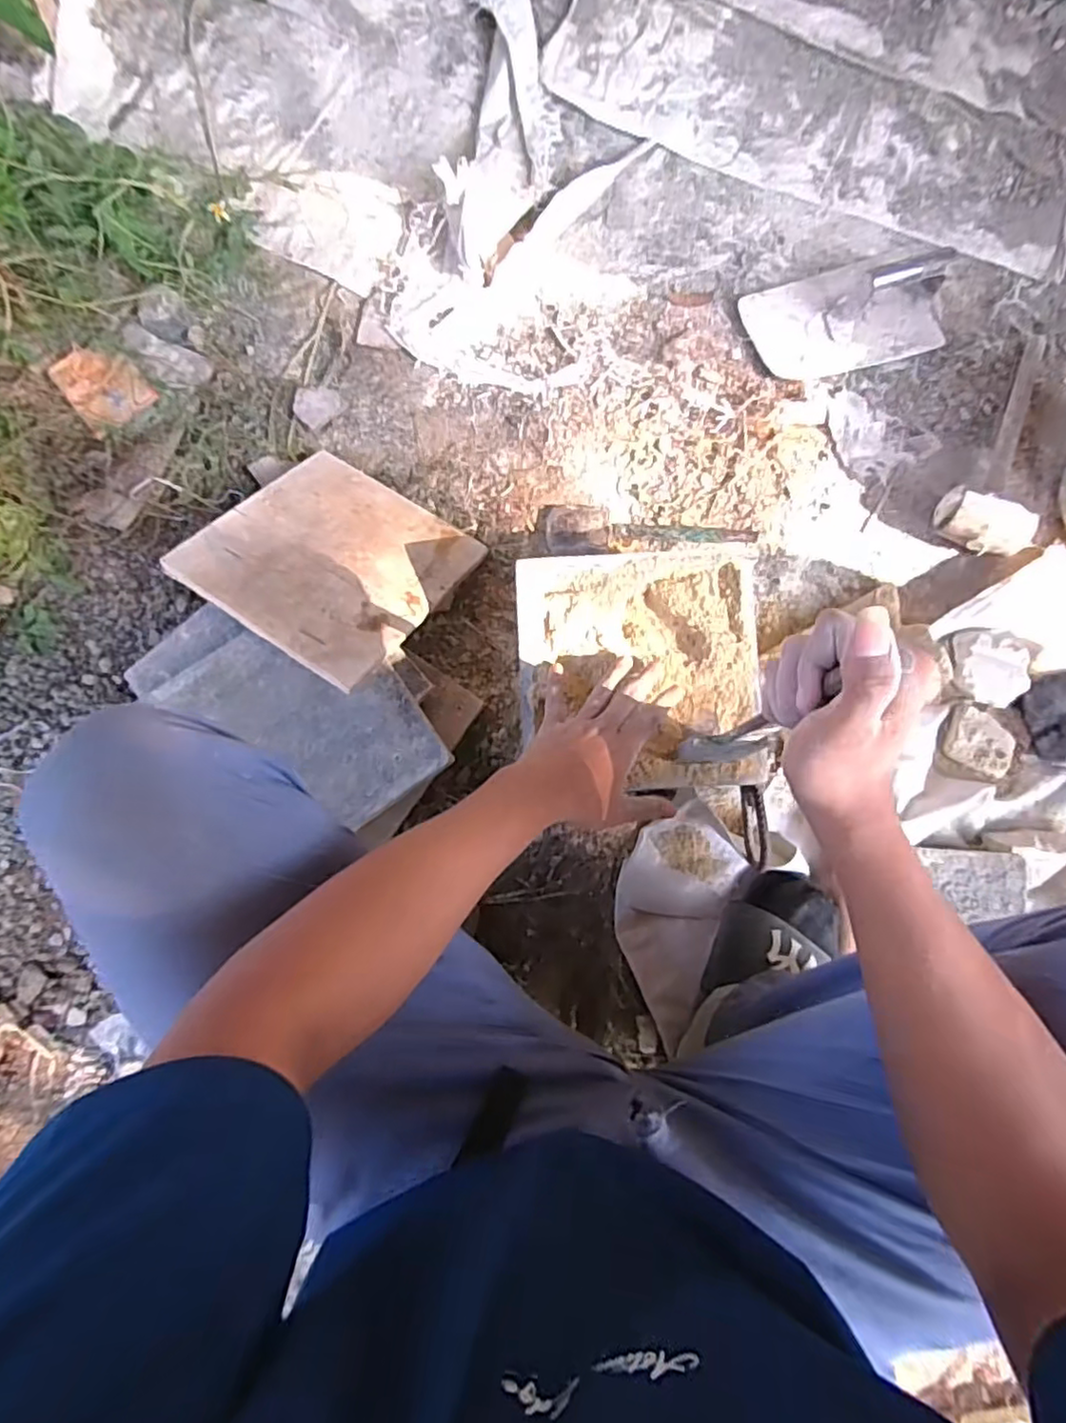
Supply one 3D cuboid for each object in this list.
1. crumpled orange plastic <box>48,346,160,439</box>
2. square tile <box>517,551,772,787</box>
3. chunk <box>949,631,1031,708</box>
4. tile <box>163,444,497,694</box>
[{"bbox_3d":[-0.521,-0.395,0.771,0.084,0.012,0.115,-41,80,-5],"label":"crumpled orange plastic"},{"bbox_3d":[0.103,-0.041,0.617,0.225,0.017,0.225,-3,83,3],"label":"square tile"},{"bbox_3d":[0.509,-0.048,0.717,0.072,0.035,0.083,-4,83,3],"label":"chunk"},{"bbox_3d":[-0.218,-0.169,0.710,0.239,0.013,0.246,33,58,6],"label":"tile"}]

